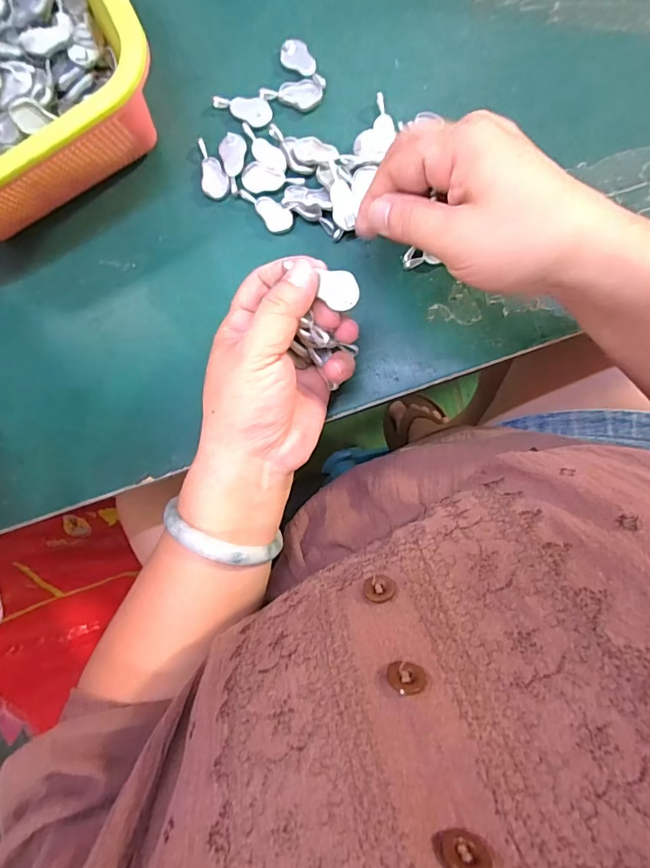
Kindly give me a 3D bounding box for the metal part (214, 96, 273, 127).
[{"bbox_3d":[-0.054,-0.221,0.310,0.042,0.004,0.018,31,93,7],"label":"metal part"}]

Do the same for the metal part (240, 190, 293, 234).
[{"bbox_3d":[-0.039,-0.150,0.306,0.042,0.004,0.016,41,94,7],"label":"metal part"}]

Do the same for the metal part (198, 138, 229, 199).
[{"bbox_3d":[-0.079,-0.180,0.313,0.018,0.004,0.043,-23,86,7],"label":"metal part"}]

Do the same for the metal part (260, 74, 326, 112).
[{"bbox_3d":[-0.021,-0.225,0.306,0.043,0.004,0.020,-3,88,8],"label":"metal part"}]

